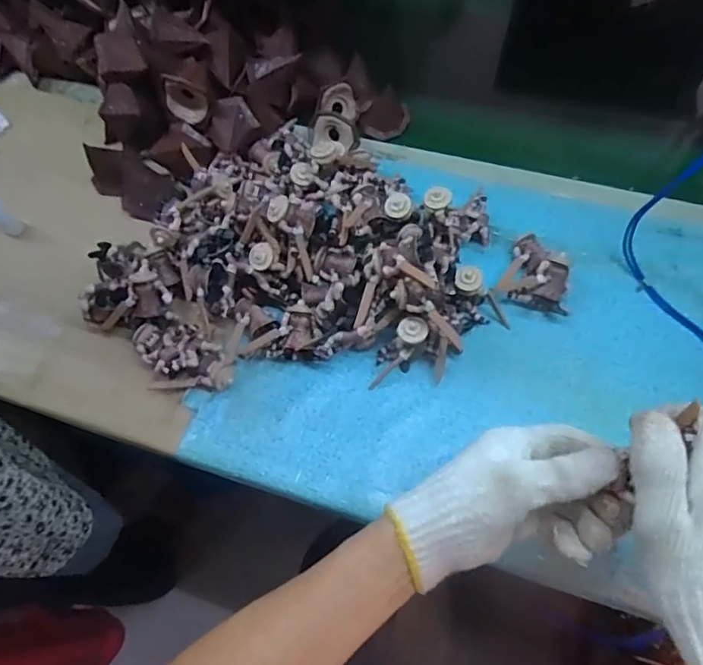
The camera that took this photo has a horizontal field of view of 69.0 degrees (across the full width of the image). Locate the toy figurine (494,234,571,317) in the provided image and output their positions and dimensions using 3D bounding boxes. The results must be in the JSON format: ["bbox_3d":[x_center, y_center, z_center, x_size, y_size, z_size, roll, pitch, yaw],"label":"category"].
[{"bbox_3d":[0.200,-0.064,0.531,0.075,0.043,0.079,24,66,13],"label":"toy figurine"}]

